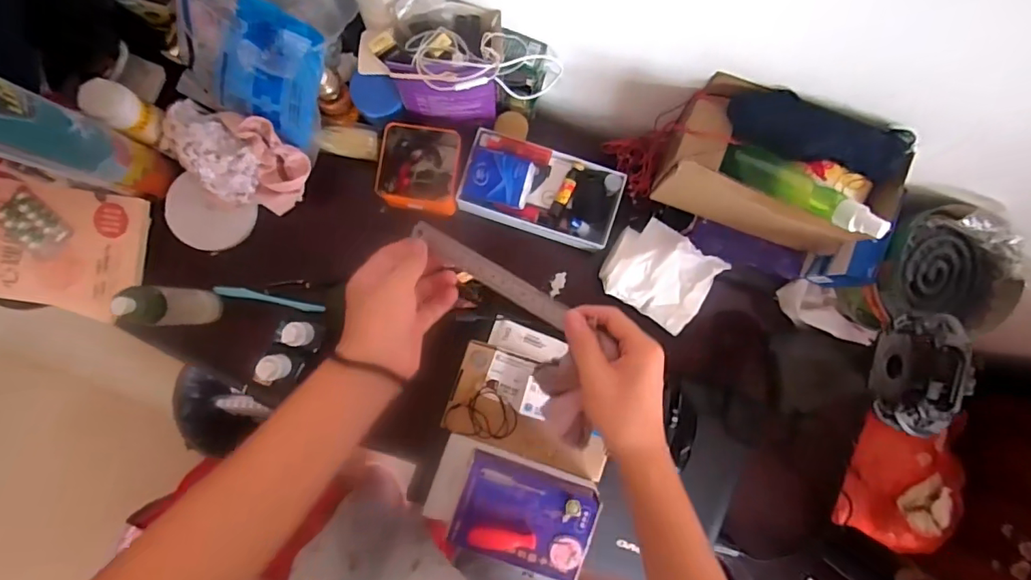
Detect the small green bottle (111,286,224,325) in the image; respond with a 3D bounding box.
[{"bbox_3d":[-0.378,0.017,0.596,0.043,0.139,0.044,-3,88,-2],"label":"small green bottle"}]

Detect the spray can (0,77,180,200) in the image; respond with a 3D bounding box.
[{"bbox_3d":[-0.453,-0.148,0.511,0.052,0.282,0.067,23,87,-1],"label":"spray can"}]

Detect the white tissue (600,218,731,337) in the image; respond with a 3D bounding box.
[{"bbox_3d":[0.173,-0.020,0.636,0.125,0.046,0.097,31,87,-1],"label":"white tissue"}]

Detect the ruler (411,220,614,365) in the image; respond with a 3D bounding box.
[{"bbox_3d":[-0.024,-0.014,0.456,0.152,0.008,0.019,31,89,8],"label":"ruler"}]

